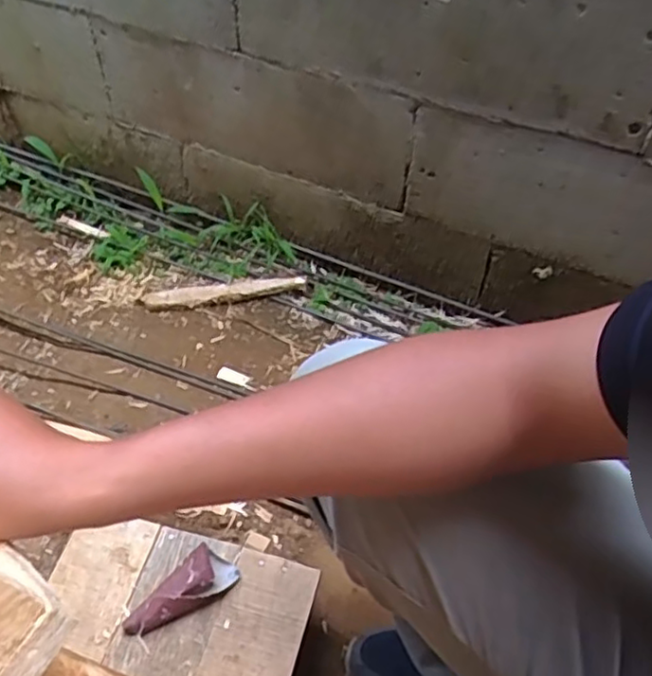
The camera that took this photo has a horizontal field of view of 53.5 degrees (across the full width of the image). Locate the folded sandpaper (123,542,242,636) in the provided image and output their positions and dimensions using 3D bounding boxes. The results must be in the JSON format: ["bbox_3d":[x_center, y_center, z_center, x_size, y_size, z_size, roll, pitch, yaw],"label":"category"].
[{"bbox_3d":[-0.146,0.257,0.650,0.115,0.025,0.046,-32,59,-26],"label":"folded sandpaper"}]

